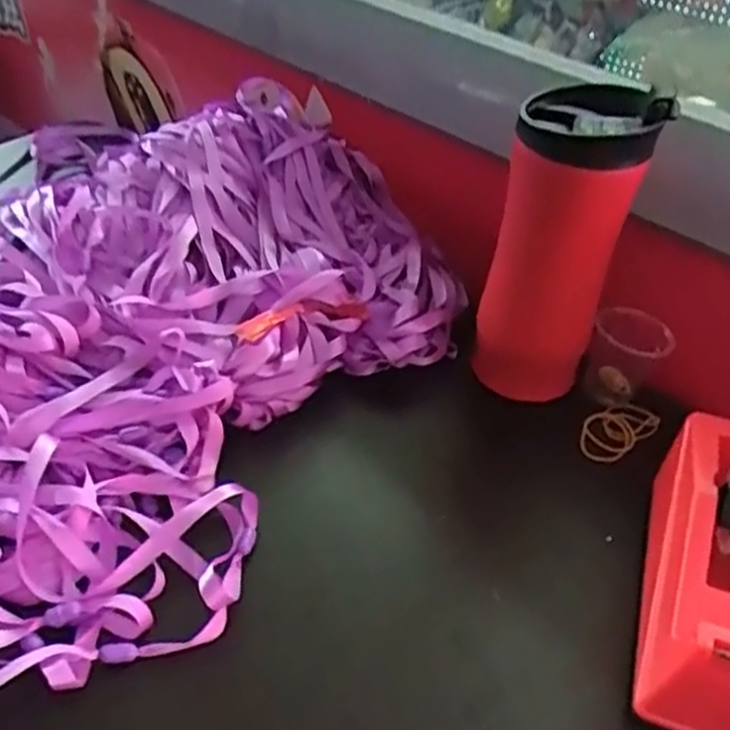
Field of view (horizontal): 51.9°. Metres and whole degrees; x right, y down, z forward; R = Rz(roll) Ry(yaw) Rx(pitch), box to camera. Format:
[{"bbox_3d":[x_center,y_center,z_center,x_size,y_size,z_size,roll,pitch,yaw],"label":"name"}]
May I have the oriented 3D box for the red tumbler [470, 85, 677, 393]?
[{"bbox_3d":[0.117,-0.070,0.455,0.068,0.181,0.074,3,42,-3],"label":"red tumbler"}]

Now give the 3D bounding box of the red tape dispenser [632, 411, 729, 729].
[{"bbox_3d":[0.173,0.103,0.371,0.067,0.084,0.154,18,44,14],"label":"red tape dispenser"}]

